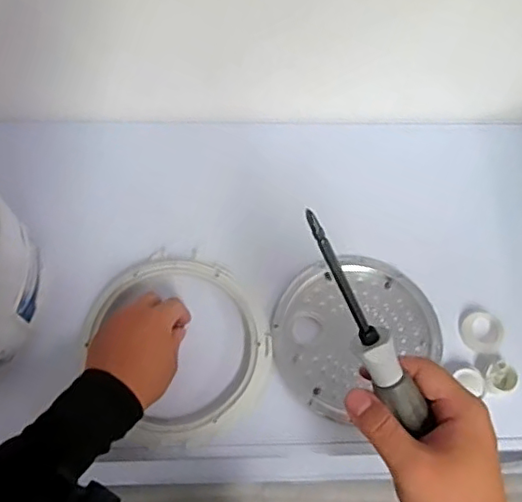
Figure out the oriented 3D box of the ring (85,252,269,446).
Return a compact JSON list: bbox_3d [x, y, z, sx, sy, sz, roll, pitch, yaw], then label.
[{"bbox_3d":[-0.086,0.097,0.631,0.176,0.022,0.202,-32,72,-15],"label":"ring"}]

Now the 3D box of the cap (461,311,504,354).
[{"bbox_3d":[0.245,0.089,0.654,0.042,0.010,0.046,1,67,-3],"label":"cap"}]

